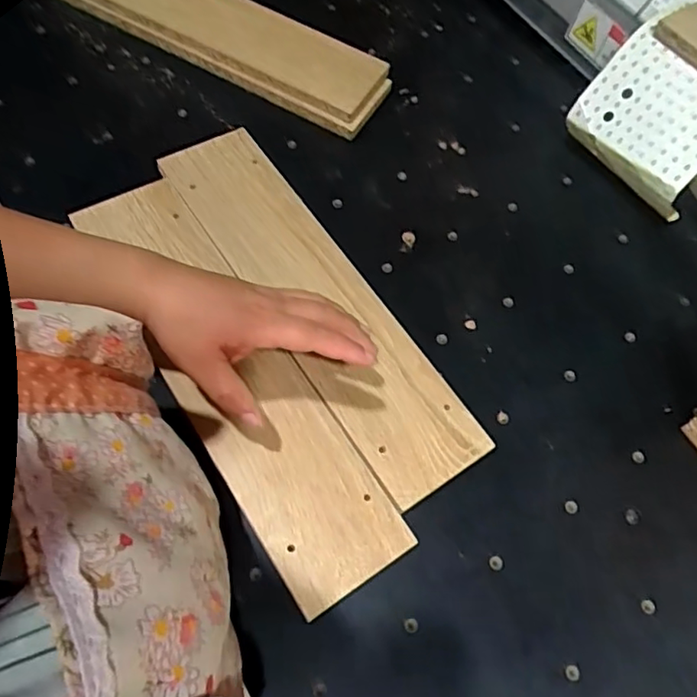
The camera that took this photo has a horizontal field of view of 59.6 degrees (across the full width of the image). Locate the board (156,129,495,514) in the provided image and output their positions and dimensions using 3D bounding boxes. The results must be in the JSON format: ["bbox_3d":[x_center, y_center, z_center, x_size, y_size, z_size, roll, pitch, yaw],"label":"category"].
[{"bbox_3d":[-0.031,-0.046,0.515,0.092,0.011,0.375,-31,70,-17],"label":"board"}]

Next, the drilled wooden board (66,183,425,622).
[{"bbox_3d":[-0.093,0.012,0.476,0.094,0.011,0.378,-28,69,-16],"label":"drilled wooden board"}]

